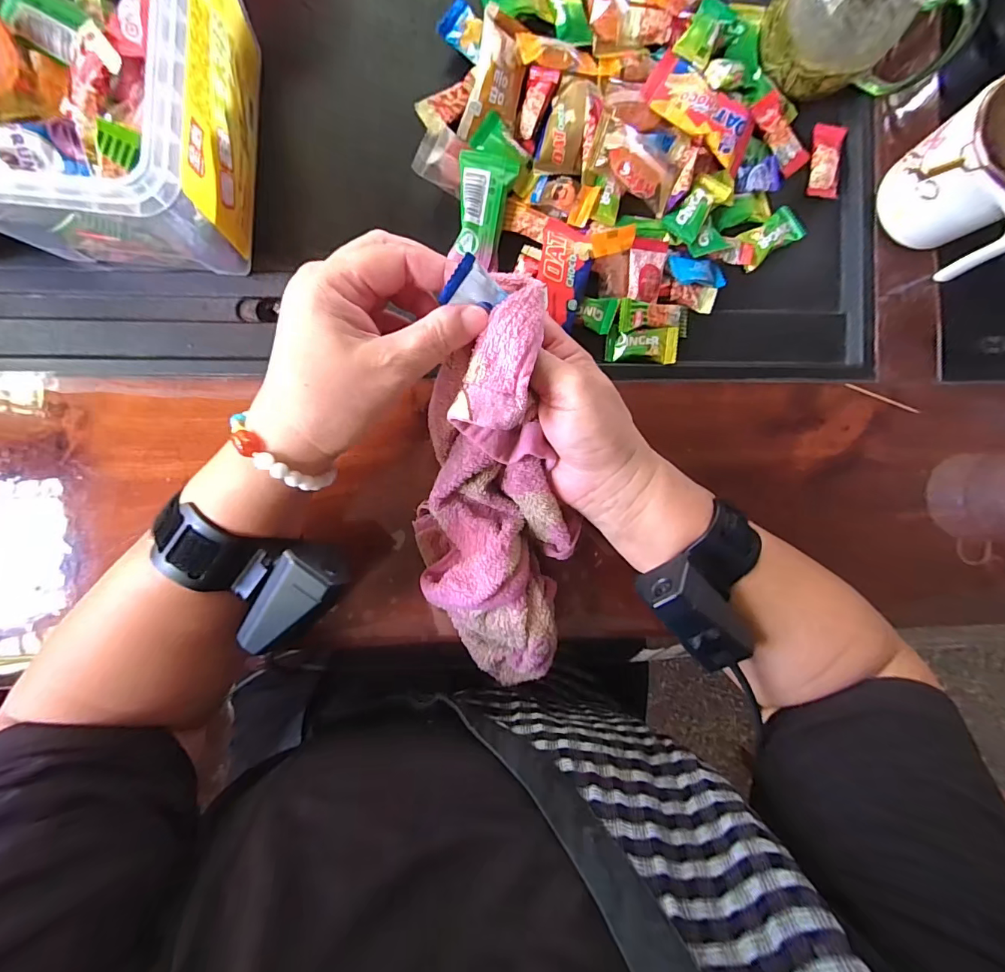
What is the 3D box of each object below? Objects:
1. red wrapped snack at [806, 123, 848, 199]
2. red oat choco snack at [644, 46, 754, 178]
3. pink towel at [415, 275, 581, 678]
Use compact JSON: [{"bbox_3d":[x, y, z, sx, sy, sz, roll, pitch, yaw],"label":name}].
[{"bbox_3d":[0.248,-0.249,0.343,0.024,0.009,0.058,7,91,-5],"label":"red wrapped snack"},{"bbox_3d":[0.140,-0.261,0.319,0.084,0.019,0.042,29,89,-4],"label":"red oat choco snack"},{"bbox_3d":[-0.006,0.012,0.272,0.091,0.055,0.242,-2,111,-4],"label":"pink towel"}]

